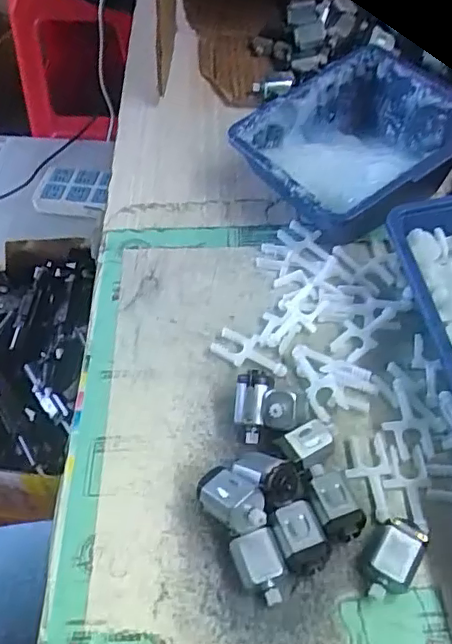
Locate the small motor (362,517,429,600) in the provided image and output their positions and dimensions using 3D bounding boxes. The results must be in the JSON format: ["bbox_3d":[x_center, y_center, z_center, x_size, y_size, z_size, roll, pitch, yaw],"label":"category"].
[{"bbox_3d":[0.068,0.097,0.246,0.019,0.015,0.031,27,57,21],"label":"small motor"}]

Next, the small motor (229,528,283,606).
[{"bbox_3d":[0.014,0.101,0.244,0.018,0.016,0.026,-16,53,-11],"label":"small motor"}]

